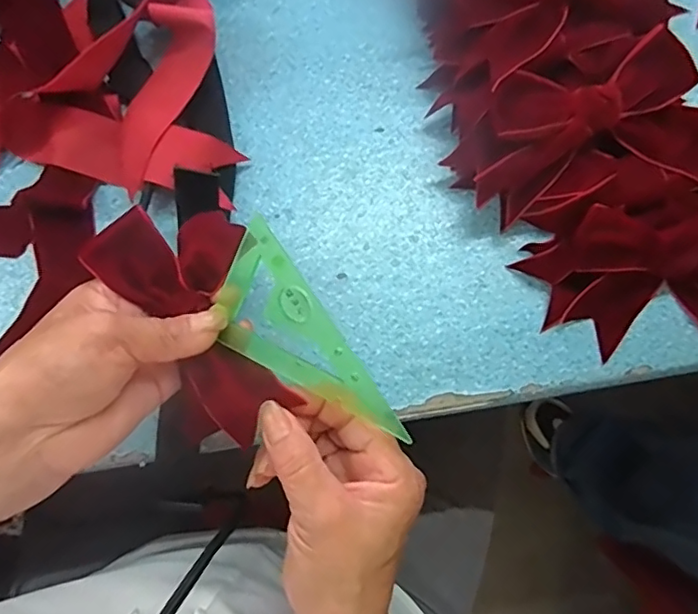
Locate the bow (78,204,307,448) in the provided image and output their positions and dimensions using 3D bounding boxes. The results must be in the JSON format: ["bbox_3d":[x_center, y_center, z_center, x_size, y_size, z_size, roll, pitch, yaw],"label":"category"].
[{"bbox_3d":[-0.072,0.006,0.291,0.064,0.016,0.123,-33,92,-6],"label":"bow"}]

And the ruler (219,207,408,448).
[{"bbox_3d":[-0.027,0.022,0.280,0.050,0.004,0.121,-36,84,16],"label":"ruler"}]

